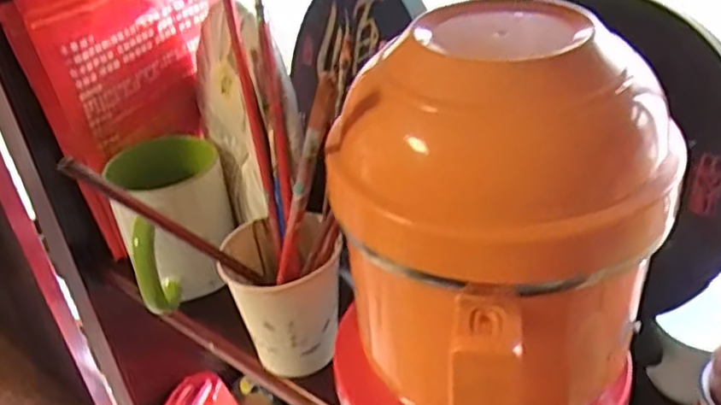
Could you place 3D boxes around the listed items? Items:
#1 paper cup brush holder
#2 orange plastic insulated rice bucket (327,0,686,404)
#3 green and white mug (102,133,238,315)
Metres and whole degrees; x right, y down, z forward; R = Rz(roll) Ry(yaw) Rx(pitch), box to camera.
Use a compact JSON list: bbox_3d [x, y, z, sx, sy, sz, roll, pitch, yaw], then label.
[{"bbox_3d":[-0.044,0.062,0.422,0.072,0.089,0.065,-4,34,4],"label":"paper cup brush holder"},{"bbox_3d":[0.055,0.030,0.284,0.123,0.191,0.114,-23,37,-22],"label":"orange plastic insulated rice bucket"},{"bbox_3d":[-0.139,0.013,0.503,0.083,0.097,0.113,-20,36,-19],"label":"green and white mug"}]

